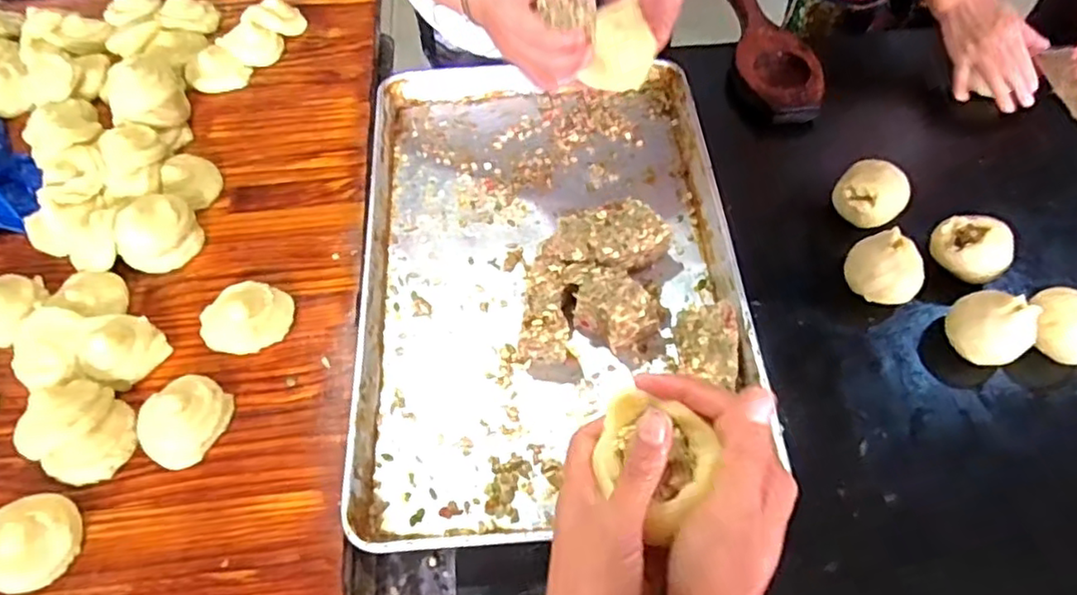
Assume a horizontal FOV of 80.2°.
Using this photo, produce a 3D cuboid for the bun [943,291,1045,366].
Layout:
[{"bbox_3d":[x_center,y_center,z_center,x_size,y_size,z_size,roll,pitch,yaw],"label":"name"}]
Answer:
[{"bbox_3d":[0.468,0.030,0.664,0.069,0.057,0.076,-29,65,-17],"label":"bun"}]

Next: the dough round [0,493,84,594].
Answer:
[{"bbox_3d":[-0.449,0.213,0.560,0.082,0.027,0.077,1,60,-1],"label":"dough round"}]

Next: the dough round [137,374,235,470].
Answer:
[{"bbox_3d":[-0.342,0.114,0.611,0.073,0.035,0.082,27,63,14],"label":"dough round"}]

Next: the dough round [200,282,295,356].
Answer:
[{"bbox_3d":[-0.306,0.019,0.673,0.086,0.029,0.083,1,60,-1],"label":"dough round"}]

